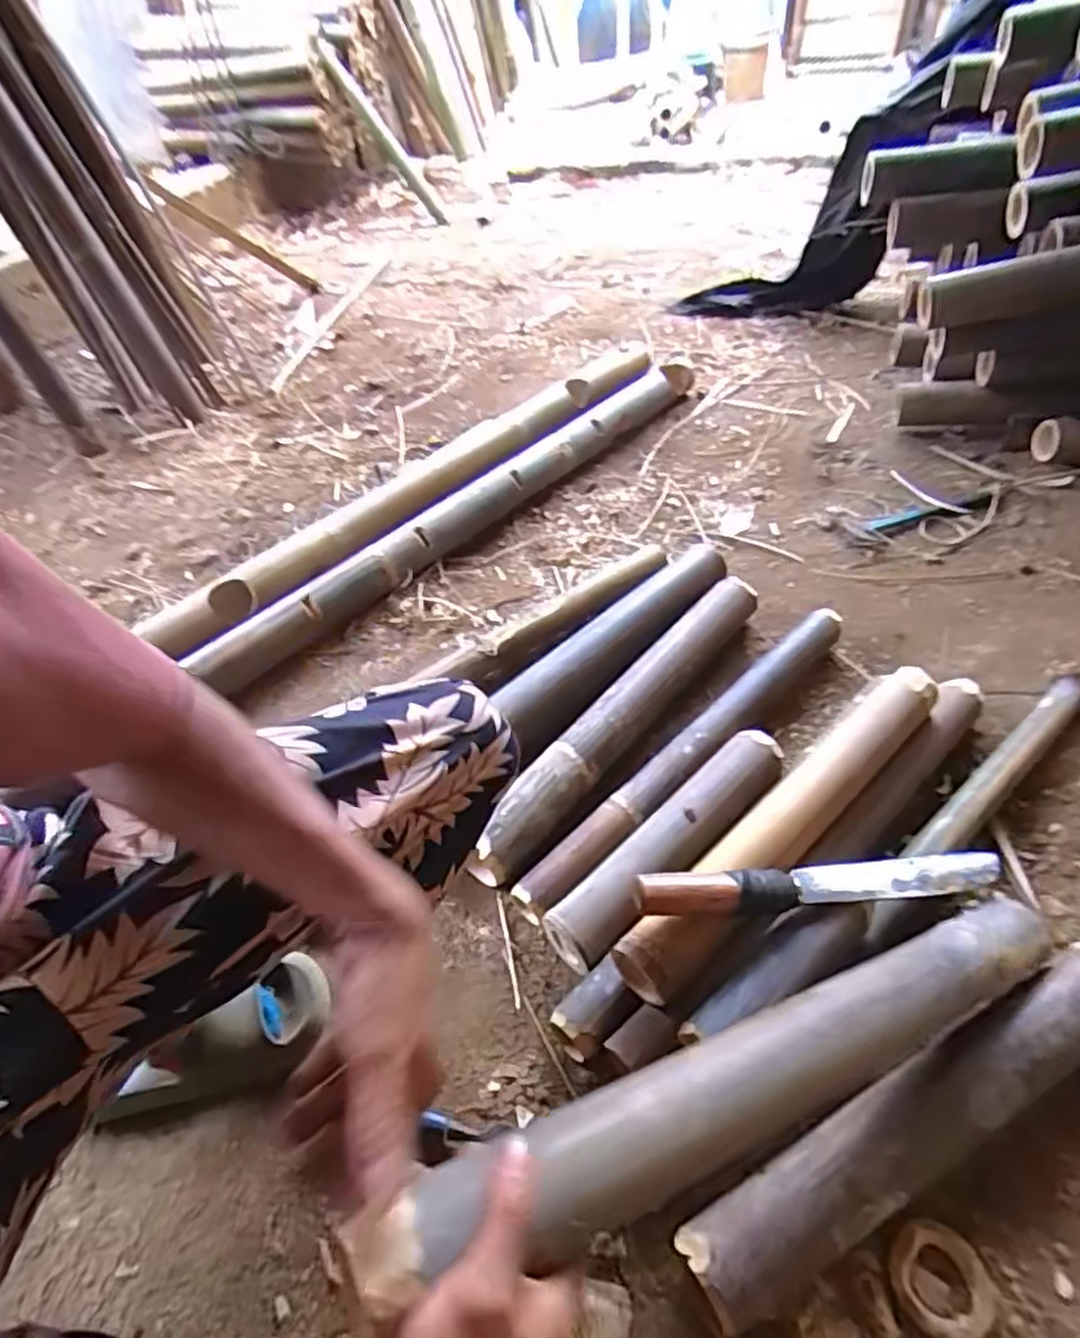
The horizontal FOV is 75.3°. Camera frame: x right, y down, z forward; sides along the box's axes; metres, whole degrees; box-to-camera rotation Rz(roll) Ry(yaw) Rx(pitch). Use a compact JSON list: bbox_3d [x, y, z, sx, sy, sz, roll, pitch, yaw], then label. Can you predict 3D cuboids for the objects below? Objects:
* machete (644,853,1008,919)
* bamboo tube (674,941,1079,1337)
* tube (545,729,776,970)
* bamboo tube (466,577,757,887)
[{"bbox_3d":[0.254,0.190,0.619,0.348,0.026,0.041,0,43,-14],"label":"machete"},{"bbox_3d":[0.338,0.323,0.548,0.516,0.062,0.069,-23,46,-16],"label":"bamboo tube"},{"bbox_3d":[0.139,0.179,0.729,0.319,0.055,0.071,-35,51,-26],"label":"tube"},{"bbox_3d":[0.111,0.052,0.857,0.071,0.055,0.530,28,54,31],"label":"bamboo tube"}]

